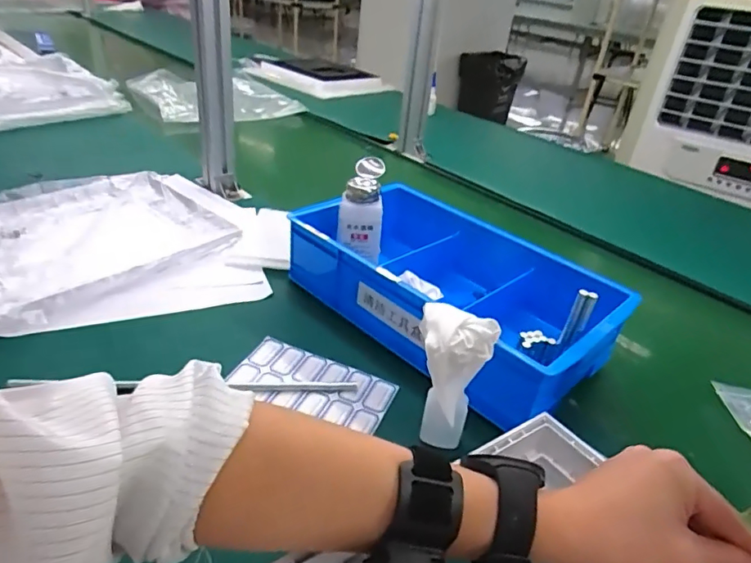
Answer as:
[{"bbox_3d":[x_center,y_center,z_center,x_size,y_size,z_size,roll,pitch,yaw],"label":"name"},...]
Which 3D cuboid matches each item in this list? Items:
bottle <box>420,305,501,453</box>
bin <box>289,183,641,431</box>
[{"bbox_3d":[0.061,0.072,0.386,0.057,0.101,0.039,5,9,-4],"label":"bottle"},{"bbox_3d":[0.085,0.004,0.587,0.227,0.093,0.347,-22,42,-37],"label":"bin"}]

